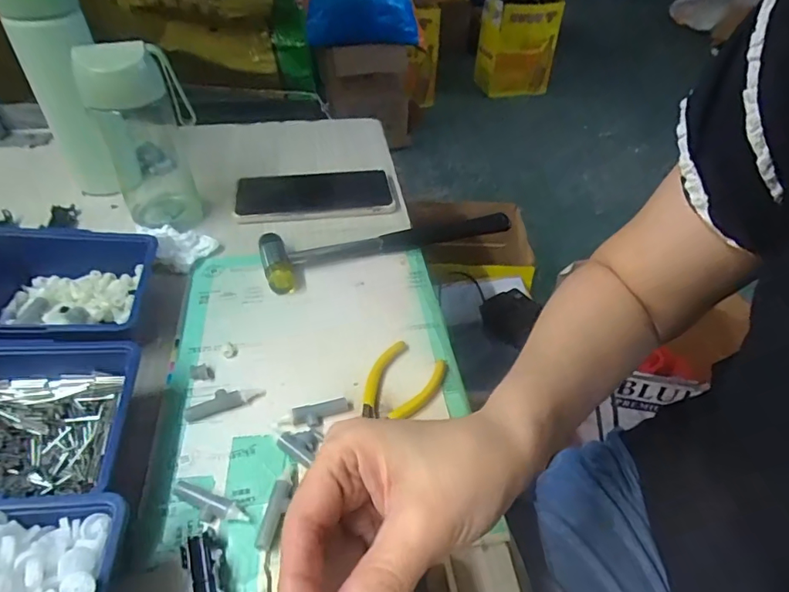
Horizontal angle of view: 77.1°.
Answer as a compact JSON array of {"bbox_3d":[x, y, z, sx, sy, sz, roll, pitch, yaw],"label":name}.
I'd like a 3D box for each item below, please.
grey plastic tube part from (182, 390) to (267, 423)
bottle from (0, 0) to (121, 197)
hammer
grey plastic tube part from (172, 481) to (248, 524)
[{"bbox_3d":[-0.116,0.072,0.339,0.052,0.008,0.015,-17,47,-20],"label":"grey plastic tube part"},{"bbox_3d":[-0.309,-0.185,0.457,0.086,0.202,0.053,6,44,3],"label":"bottle"},{"bbox_3d":[-0.003,-0.049,0.461,0.234,0.026,0.048,-12,46,-16],"label":"hammer"},{"bbox_3d":[-0.108,0.120,0.286,0.048,0.010,0.016,19,46,16],"label":"grey plastic tube part"}]

